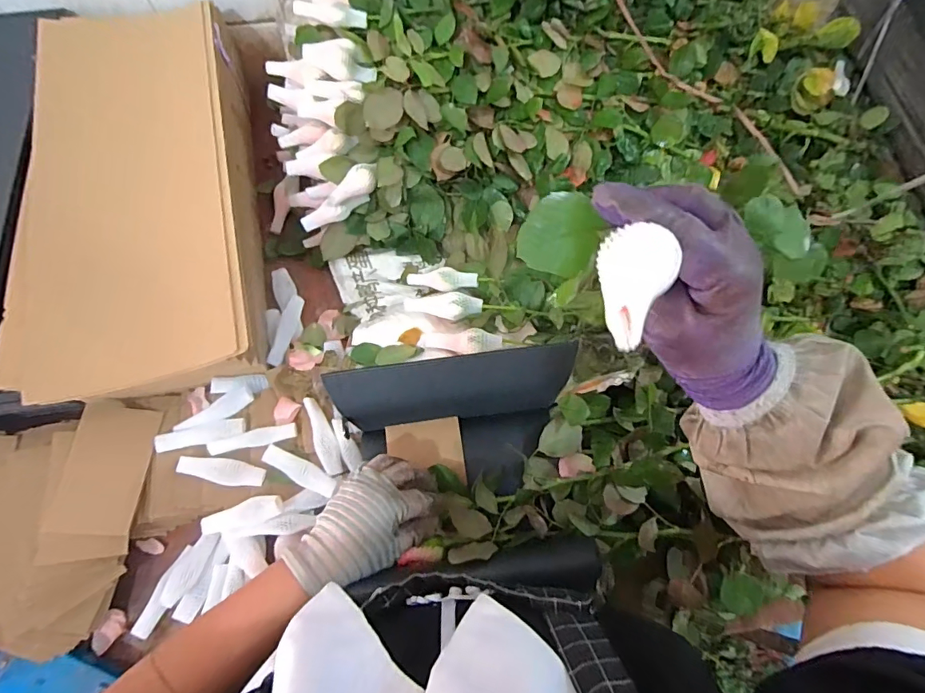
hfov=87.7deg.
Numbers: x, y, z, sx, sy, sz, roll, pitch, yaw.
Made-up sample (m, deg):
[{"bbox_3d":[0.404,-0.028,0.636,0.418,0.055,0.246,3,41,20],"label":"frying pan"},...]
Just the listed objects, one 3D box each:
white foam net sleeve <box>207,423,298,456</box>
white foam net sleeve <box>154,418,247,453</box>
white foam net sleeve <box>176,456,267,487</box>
[{"bbox_3d":[-0.246,0.108,0.568,0.096,0.014,0.019,-12,70,-6],"label":"white foam net sleeve"},{"bbox_3d":[-0.307,0.104,0.566,0.096,0.008,0.024,-15,71,-7],"label":"white foam net sleeve"},{"bbox_3d":[-0.276,0.143,0.552,0.096,0.010,0.028,13,69,3],"label":"white foam net sleeve"}]

